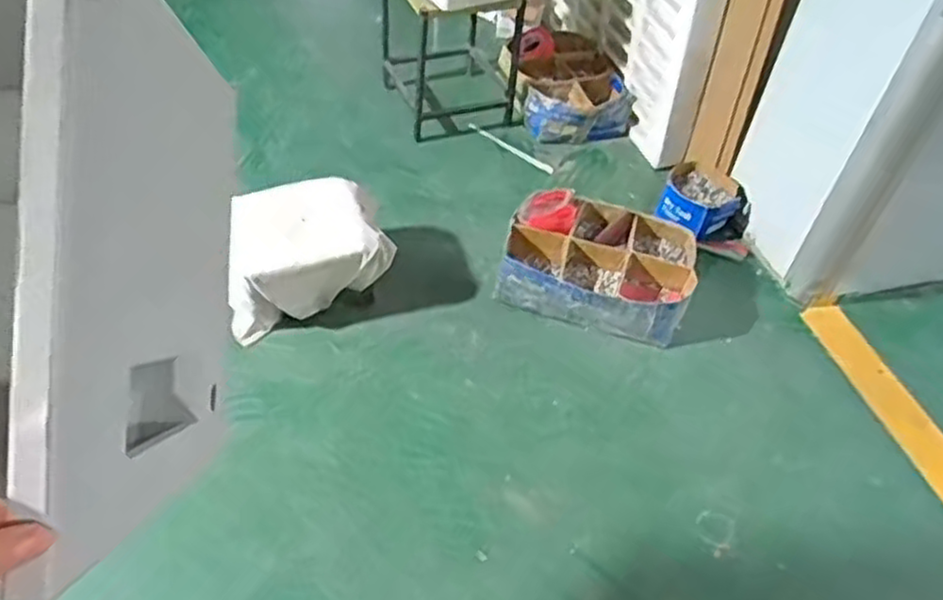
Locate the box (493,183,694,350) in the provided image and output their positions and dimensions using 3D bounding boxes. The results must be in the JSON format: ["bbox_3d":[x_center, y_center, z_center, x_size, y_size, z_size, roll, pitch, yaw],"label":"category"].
[{"bbox_3d":[0.272,-0.081,1.587,0.391,0.135,0.283,16,46,10],"label":"box"}]

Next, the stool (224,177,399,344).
[{"bbox_3d":[-0.315,-0.091,1.386,0.303,0.202,0.188,-18,49,-22],"label":"stool"}]

